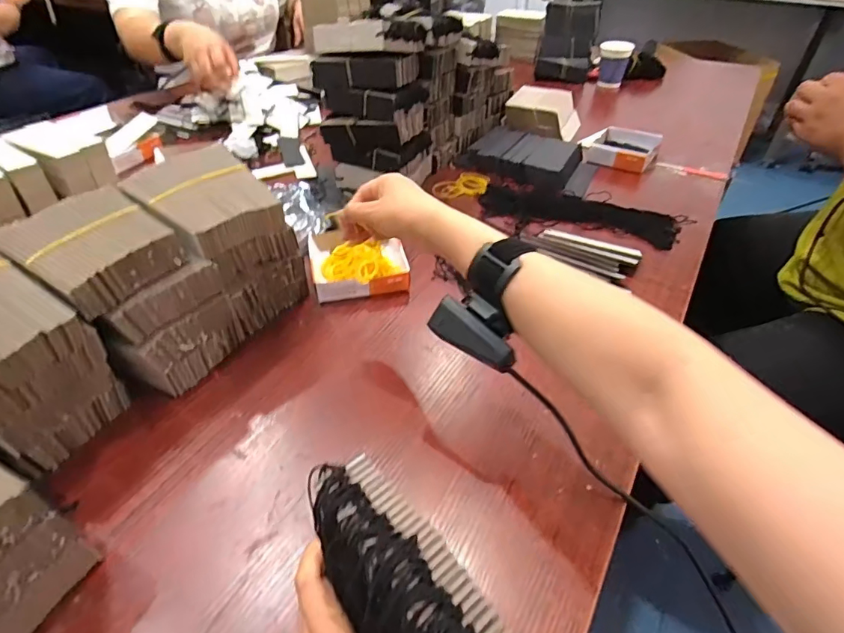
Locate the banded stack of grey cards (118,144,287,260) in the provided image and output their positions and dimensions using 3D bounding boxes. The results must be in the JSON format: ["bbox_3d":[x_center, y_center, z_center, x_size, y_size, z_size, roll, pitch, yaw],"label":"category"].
[{"bbox_3d":[-0.216,-0.115,0.480,0.133,0.042,0.110,32,50,31],"label":"banded stack of grey cards"}]

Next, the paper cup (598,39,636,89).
[{"bbox_3d":[0.465,-0.613,1.184,0.077,0.099,0.086,12,42,12],"label":"paper cup"}]

